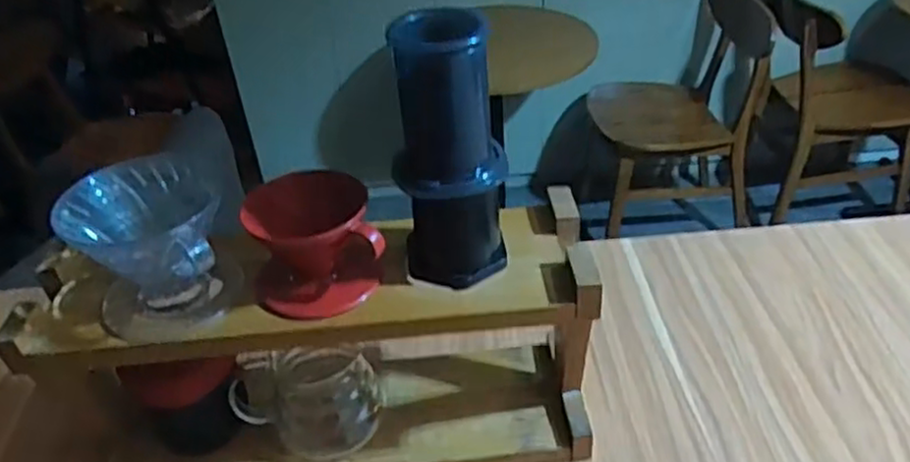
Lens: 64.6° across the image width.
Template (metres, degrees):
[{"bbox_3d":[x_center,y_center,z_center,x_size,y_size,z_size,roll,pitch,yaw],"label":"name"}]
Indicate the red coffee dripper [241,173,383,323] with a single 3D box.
[{"bbox_3d":[-0.106,0.010,0.537,0.095,0.087,0.076,-13,37,-12],"label":"red coffee dripper"}]

